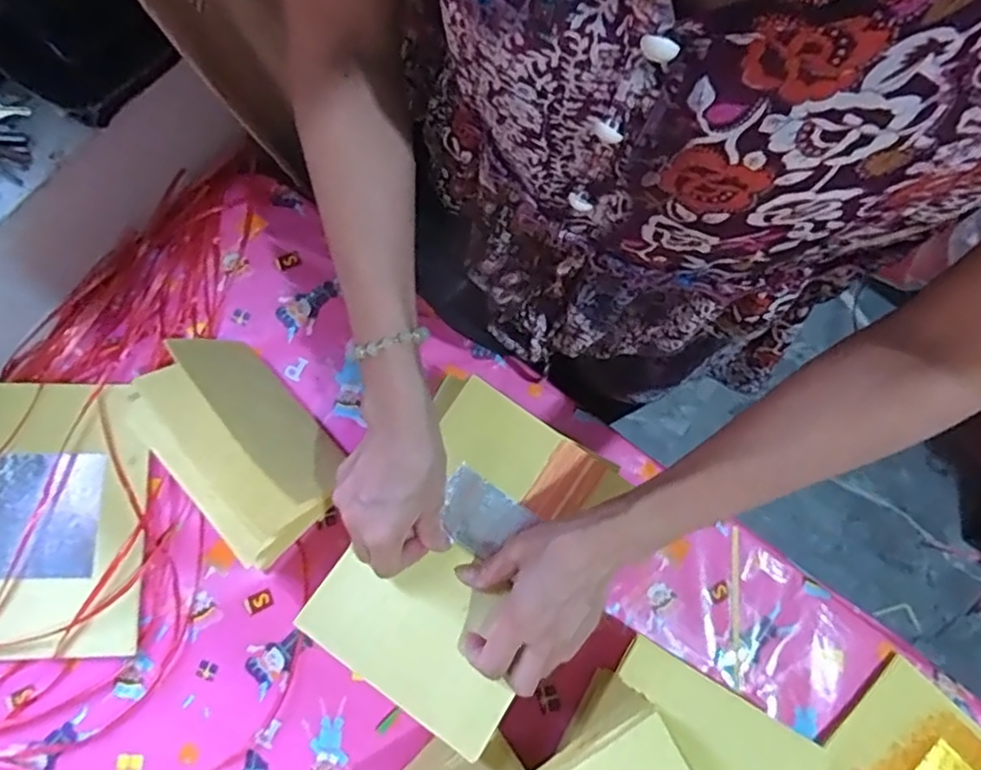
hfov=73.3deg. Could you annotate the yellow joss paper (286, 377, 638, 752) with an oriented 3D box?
[{"bbox_3d":[-0.020,0.125,0.499,0.154,0.032,0.229,28,77,5],"label":"yellow joss paper"}]

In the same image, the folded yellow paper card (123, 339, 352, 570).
[{"bbox_3d":[-0.207,0.049,0.552,0.111,0.102,0.174,-41,81,-10],"label":"folded yellow paper card"}]

